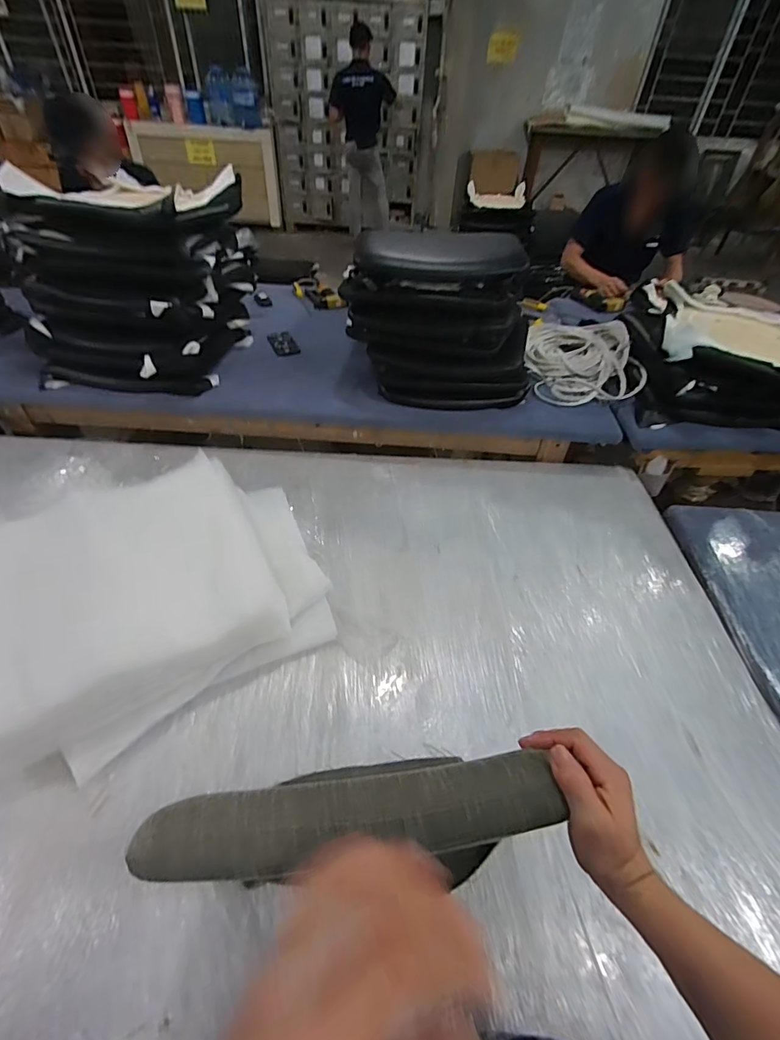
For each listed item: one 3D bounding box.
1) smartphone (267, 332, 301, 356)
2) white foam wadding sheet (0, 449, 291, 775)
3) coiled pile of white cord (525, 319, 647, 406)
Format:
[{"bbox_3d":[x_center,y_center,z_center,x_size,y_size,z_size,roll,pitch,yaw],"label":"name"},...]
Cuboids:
[{"bbox_3d":[-0.374,-0.620,1.590,0.084,0.006,0.167,-16,49,-19],"label":"smartphone"},{"bbox_3d":[-0.528,0.101,0.896,0.529,0.111,0.536,-20,52,-21],"label":"white foam wadding sheet"},{"bbox_3d":[0.612,-0.569,1.520,0.331,0.145,0.486,0,46,-4],"label":"coiled pile of white cord"}]

